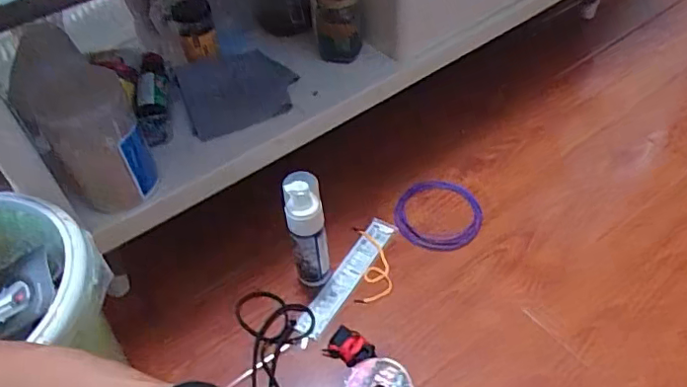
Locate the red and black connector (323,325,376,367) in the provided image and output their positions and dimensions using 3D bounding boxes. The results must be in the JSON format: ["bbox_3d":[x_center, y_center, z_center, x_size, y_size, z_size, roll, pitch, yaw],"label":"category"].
[{"bbox_3d":[0.010,0.194,0.690,0.058,0.017,0.041,24,53,24],"label":"red and black connector"}]

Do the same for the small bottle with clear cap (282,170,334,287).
[{"bbox_3d":[-0.046,0.051,0.714,0.045,0.181,0.043,-9,48,-3],"label":"small bottle with clear cap"}]

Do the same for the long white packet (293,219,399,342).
[{"bbox_3d":[0.005,0.113,0.775,0.040,0.008,0.213,22,53,23],"label":"long white packet"}]

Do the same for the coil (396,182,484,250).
[{"bbox_3d":[0.144,0.026,0.838,0.128,0.017,0.123,-2,47,2],"label":"coil"}]

